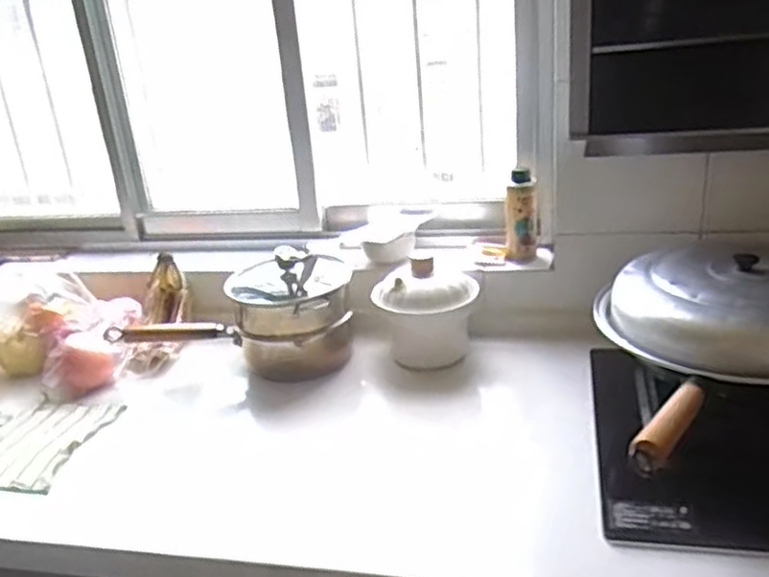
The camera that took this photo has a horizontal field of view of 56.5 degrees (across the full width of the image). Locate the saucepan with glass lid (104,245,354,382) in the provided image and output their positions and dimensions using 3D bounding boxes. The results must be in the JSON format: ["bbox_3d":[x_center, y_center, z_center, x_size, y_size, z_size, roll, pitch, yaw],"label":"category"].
[{"bbox_3d":[-0.266,0.036,1.273,0.415,0.217,0.209,-6,23,0],"label":"saucepan with glass lid"}]

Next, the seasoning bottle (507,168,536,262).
[{"bbox_3d":[0.245,-0.129,1.278,0.057,0.155,0.063,-2,23,9],"label":"seasoning bottle"}]

